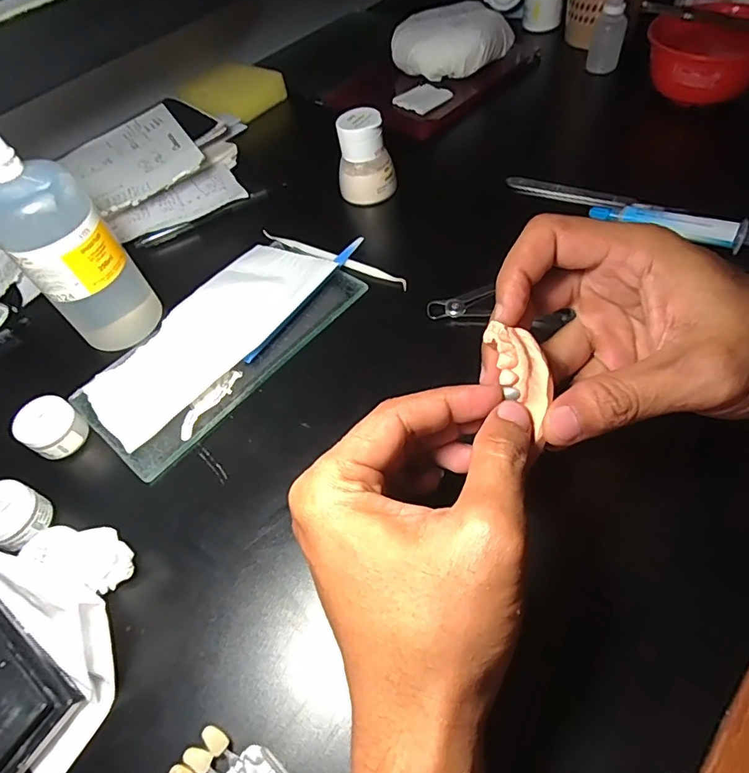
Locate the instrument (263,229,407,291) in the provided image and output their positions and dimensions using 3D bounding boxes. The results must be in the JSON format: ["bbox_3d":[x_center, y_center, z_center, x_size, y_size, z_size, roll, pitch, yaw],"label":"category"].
[{"bbox_3d":[-0.033,-0.103,0.389,0.140,0.012,0.008,26,63,23],"label":"instrument"}]

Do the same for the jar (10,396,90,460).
[{"bbox_3d":[-0.202,0.025,0.303,0.030,0.024,0.032,-4,55,5],"label":"jar"}]

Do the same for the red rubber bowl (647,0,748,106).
[{"bbox_3d":[0.301,-0.297,0.435,0.105,0.050,0.120,30,63,25],"label":"red rubber bowl"}]

